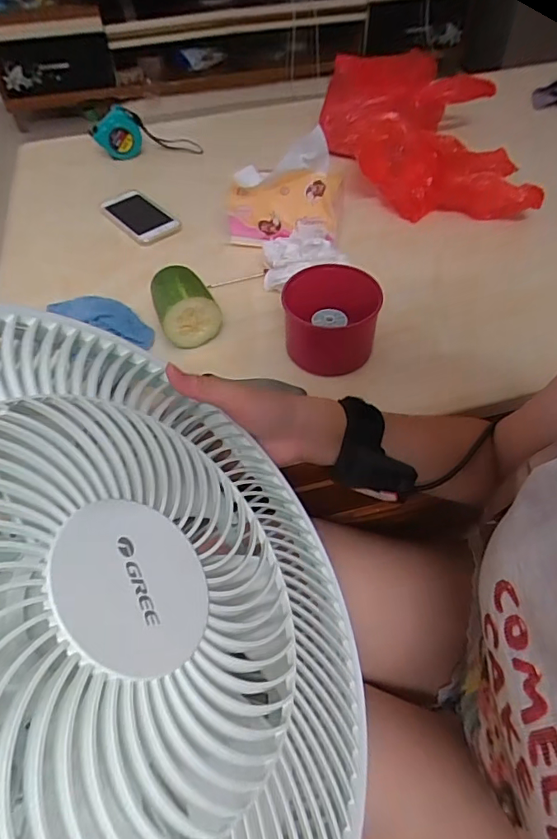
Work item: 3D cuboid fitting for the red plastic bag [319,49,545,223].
[{"bbox_3d":[0.207,-0.417,0.740,0.238,0.089,0.346,-4,56,-2],"label":"red plastic bag"}]

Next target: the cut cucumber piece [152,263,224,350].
[{"bbox_3d":[-0.108,-0.132,0.575,0.067,0.065,0.076,-18,54,-12],"label":"cut cucumber piece"}]

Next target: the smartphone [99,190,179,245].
[{"bbox_3d":[-0.214,-0.311,0.759,0.073,0.012,0.149,-33,56,-22],"label":"smartphone"}]

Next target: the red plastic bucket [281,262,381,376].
[{"bbox_3d":[0.054,-0.107,0.541,0.094,0.074,0.096,-1,53,1],"label":"red plastic bucket"}]

